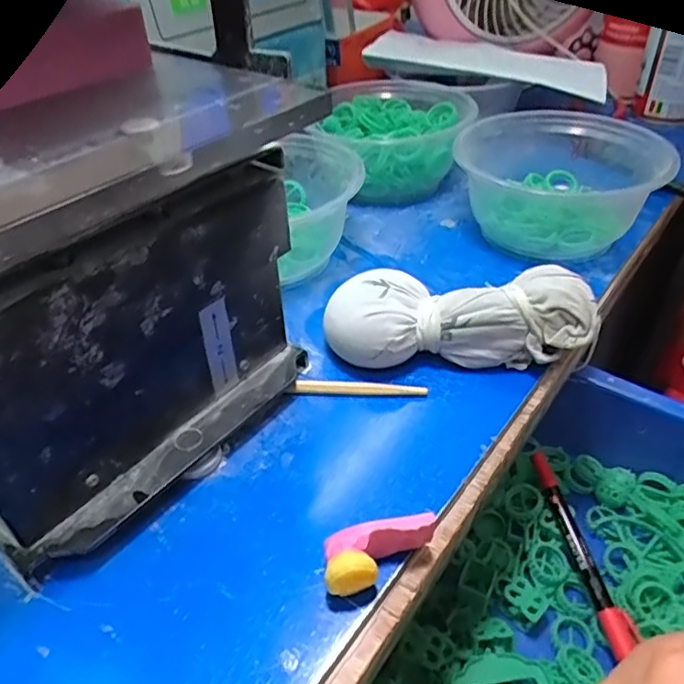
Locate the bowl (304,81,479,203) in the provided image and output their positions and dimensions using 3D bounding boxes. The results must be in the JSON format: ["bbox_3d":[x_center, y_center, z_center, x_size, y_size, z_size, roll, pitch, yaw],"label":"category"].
[{"bbox_3d":[0.028,-0.161,0.473,0.129,0.064,0.135,-22,44,-23],"label":"bowl"}]

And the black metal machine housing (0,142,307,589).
[{"bbox_3d":[-0.073,0.009,0.235,0.028,0.121,0.153,27,48,30],"label":"black metal machine housing"}]

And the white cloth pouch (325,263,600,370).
[{"bbox_3d":[0.061,-0.012,0.309,0.136,0.044,0.056,3,40,6],"label":"white cloth pouch"}]

